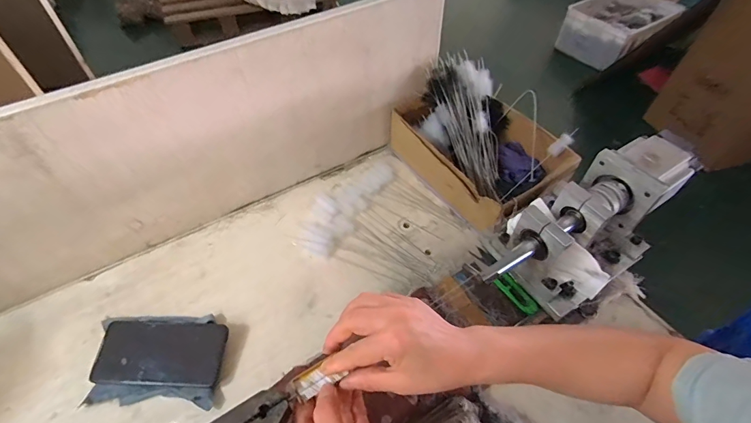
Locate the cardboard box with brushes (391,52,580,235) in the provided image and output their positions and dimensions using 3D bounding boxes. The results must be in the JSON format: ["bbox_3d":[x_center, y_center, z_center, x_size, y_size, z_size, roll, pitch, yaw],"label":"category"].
[{"bbox_3d":[0.179,-0.119,0.661,0.190,0.149,0.286,-26,56,-20],"label":"cardboard box with brushes"}]

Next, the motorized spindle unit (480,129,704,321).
[{"bbox_3d":[0.285,0.011,0.501,0.255,0.136,0.133,-29,57,-22],"label":"motorized spindle unit"}]

